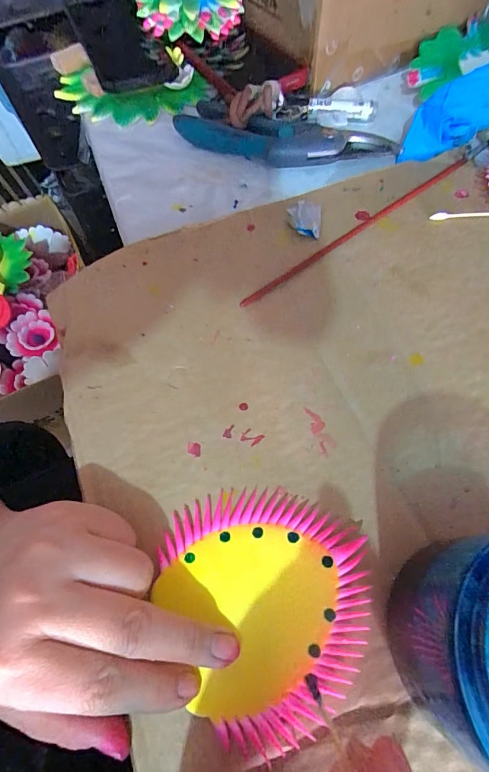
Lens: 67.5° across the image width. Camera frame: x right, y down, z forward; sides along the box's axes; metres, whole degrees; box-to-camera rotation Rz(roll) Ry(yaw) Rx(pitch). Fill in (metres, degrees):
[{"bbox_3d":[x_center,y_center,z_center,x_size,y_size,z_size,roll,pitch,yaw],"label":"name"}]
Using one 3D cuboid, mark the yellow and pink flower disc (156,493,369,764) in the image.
[{"bbox_3d":[0.007,0.103,0.174,0.098,0.005,0.103,-1,65,3],"label":"yellow and pink flower disc"}]

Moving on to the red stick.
[{"bbox_3d":[0.090,-0.123,0.279,0.230,0.004,0.007,-35,67,-13],"label":"red stick"}]

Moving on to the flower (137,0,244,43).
[{"bbox_3d":[-0.057,-0.408,0.387,0.112,0.042,0.093,35,71,18],"label":"flower"}]

